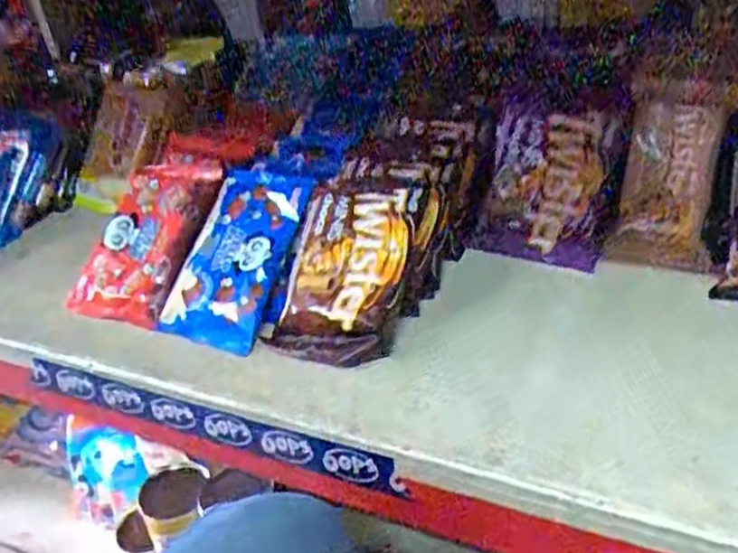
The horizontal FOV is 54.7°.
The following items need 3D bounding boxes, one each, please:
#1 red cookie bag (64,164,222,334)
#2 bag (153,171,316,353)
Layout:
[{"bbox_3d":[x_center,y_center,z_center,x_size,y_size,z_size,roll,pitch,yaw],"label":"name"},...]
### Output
[{"bbox_3d":[-0.182,-0.032,0.596,0.084,0.030,0.155,12,66,14],"label":"red cookie bag"},{"bbox_3d":[-0.099,-0.017,0.557,0.089,0.020,0.148,13,73,19],"label":"bag"}]

